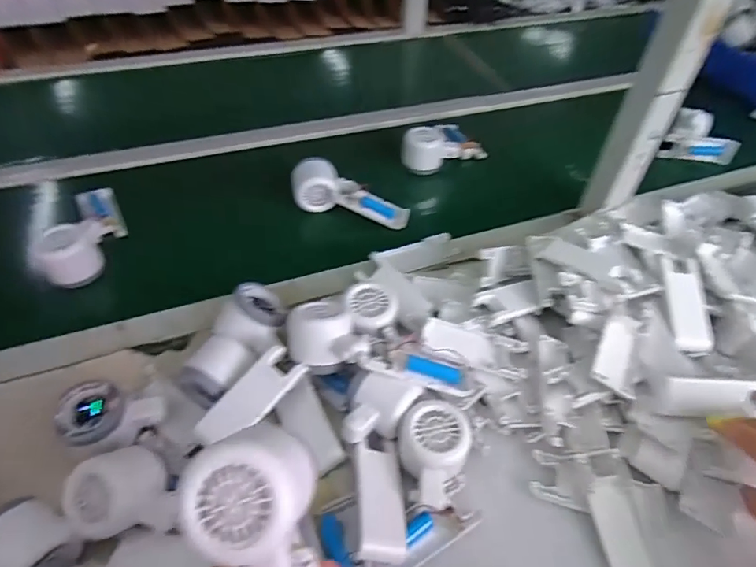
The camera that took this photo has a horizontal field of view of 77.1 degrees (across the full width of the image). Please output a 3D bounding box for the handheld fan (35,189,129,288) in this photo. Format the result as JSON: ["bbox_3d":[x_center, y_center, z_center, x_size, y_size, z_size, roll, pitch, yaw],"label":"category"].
[{"bbox_3d":[-0.355,-0.077,0.584,0.057,0.078,0.188,-7,48,-10],"label":"handheld fan"}]

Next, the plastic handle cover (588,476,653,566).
[{"bbox_3d":[0.200,0.205,0.387,0.034,0.020,0.085,-3,47,-6],"label":"plastic handle cover"}]

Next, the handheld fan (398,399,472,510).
[{"bbox_3d":[0.048,0.145,0.401,0.060,0.044,0.081,-3,47,-6],"label":"handheld fan"}]

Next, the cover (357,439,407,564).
[{"bbox_3d":[0.000,0.176,0.390,0.041,0.015,0.093,13,43,-19],"label":"cover"}]

